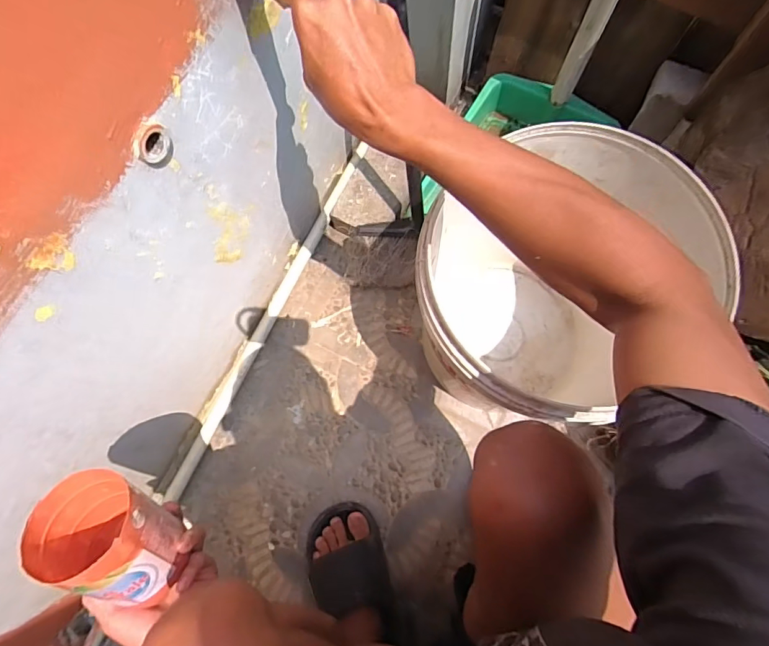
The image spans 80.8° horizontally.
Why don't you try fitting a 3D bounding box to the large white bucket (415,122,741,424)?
[{"bbox_3d":[0.200,-0.034,0.636,0.299,0.397,0.308,-1,81,3],"label":"large white bucket"}]

